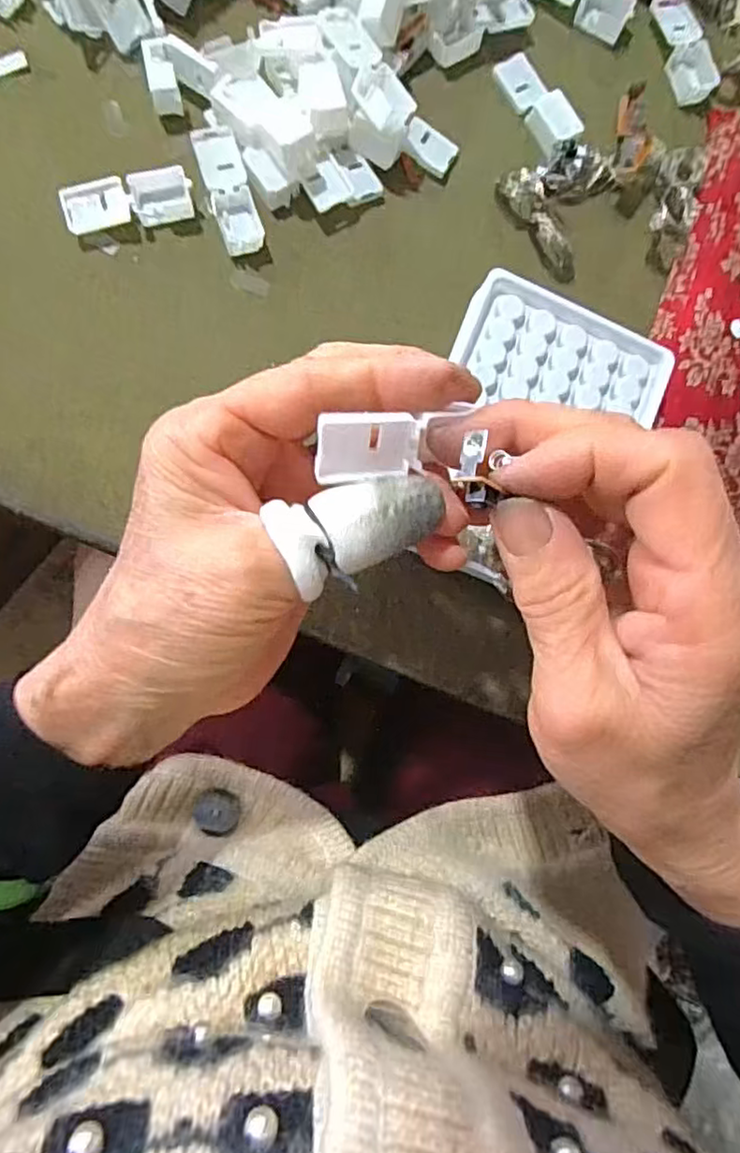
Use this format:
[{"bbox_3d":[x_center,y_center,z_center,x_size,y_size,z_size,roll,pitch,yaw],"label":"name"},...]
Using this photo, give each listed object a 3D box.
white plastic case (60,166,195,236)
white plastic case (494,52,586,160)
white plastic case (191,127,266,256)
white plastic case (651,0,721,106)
[{"bbox_3d":[-0.109,-0.169,0.295,0.056,0.011,0.020,-16,88,-9],"label":"white plastic case"},{"bbox_3d":[0.084,-0.238,0.325,0.021,0.011,0.056,-33,91,-9],"label":"white plastic case"},{"bbox_3d":[-0.065,-0.178,0.301,0.020,0.009,0.054,-18,88,-9],"label":"white plastic case"},{"bbox_3d":[0.165,-0.279,0.341,0.023,0.009,0.058,-12,88,-9],"label":"white plastic case"}]

